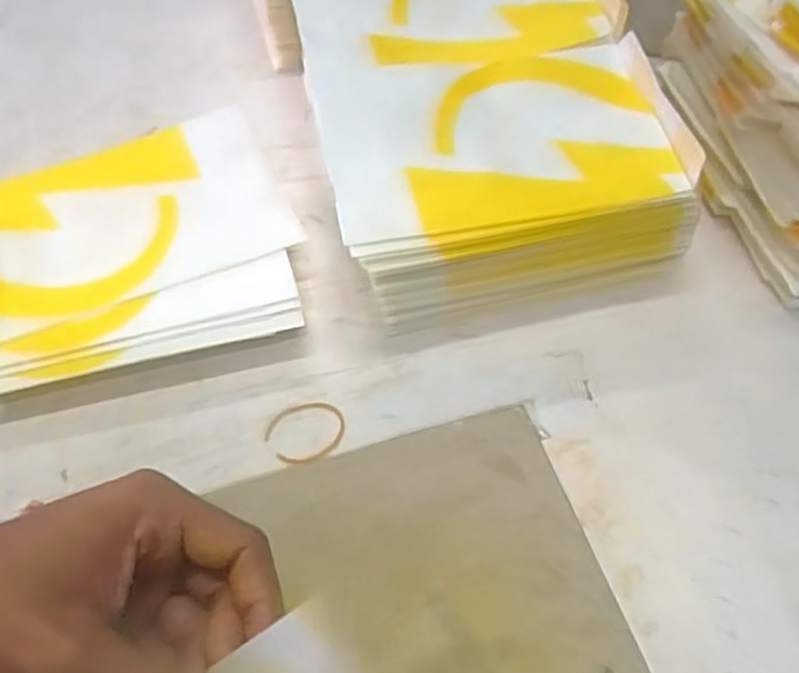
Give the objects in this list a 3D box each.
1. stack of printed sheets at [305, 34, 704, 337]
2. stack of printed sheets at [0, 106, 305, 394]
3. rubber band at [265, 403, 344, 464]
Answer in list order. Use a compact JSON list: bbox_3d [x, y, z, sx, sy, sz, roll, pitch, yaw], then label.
[{"bbox_3d":[0.052,-0.083,0.413,0.186,0.085,0.121,-12,57,-10],"label":"stack of printed sheets"},{"bbox_3d":[-0.156,-0.044,0.411,0.186,0.039,0.154,-14,57,-11],"label":"stack of printed sheets"},{"bbox_3d":[-0.047,0.047,0.371,0.039,0.004,0.032,-8,56,-7],"label":"rubber band"}]

